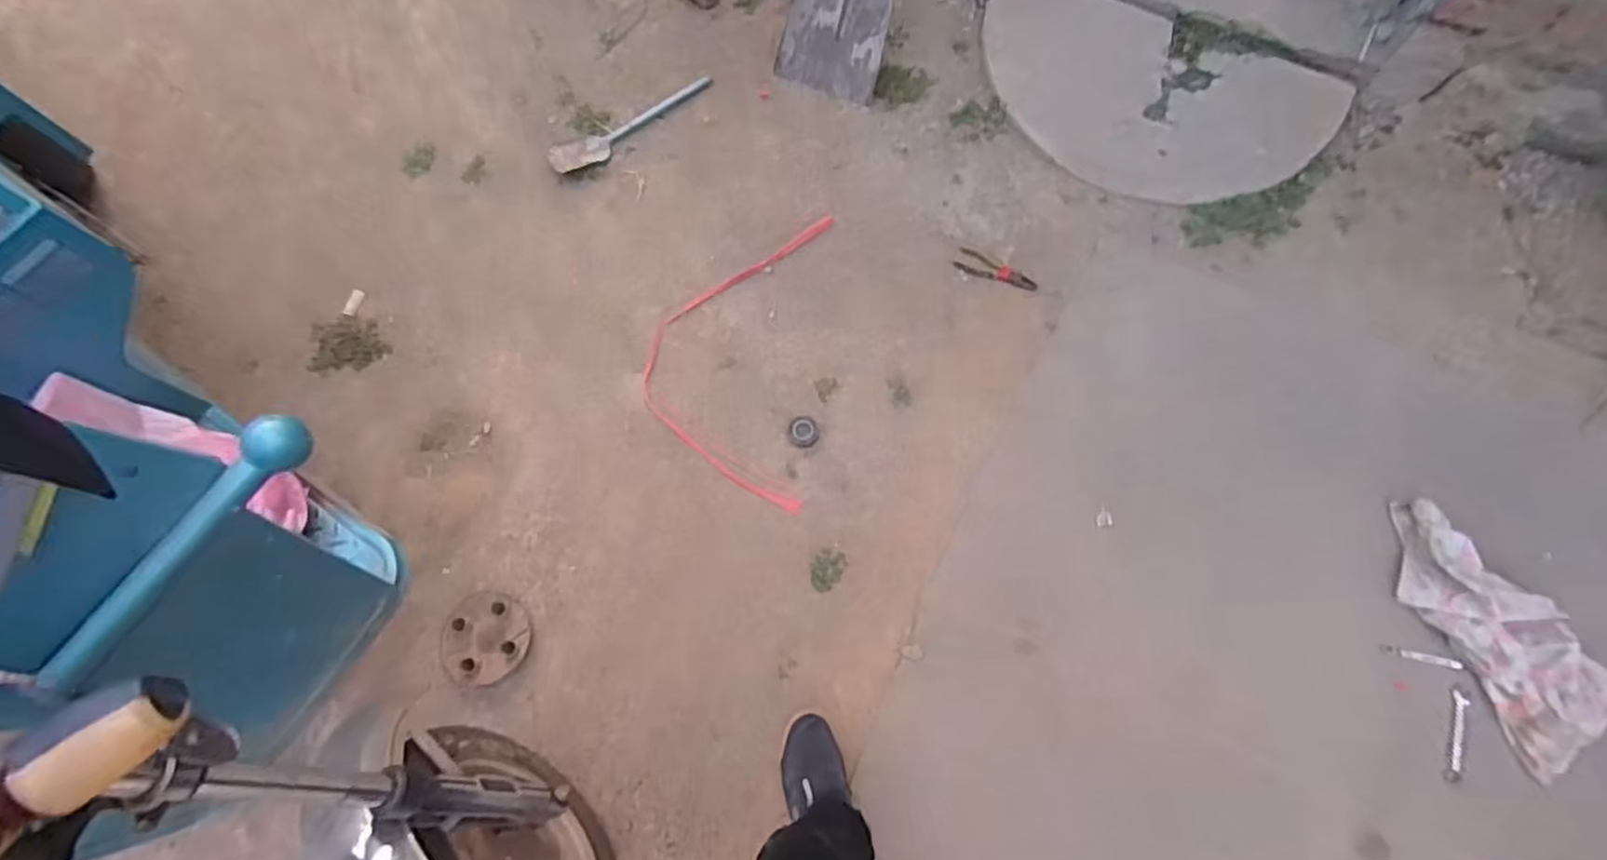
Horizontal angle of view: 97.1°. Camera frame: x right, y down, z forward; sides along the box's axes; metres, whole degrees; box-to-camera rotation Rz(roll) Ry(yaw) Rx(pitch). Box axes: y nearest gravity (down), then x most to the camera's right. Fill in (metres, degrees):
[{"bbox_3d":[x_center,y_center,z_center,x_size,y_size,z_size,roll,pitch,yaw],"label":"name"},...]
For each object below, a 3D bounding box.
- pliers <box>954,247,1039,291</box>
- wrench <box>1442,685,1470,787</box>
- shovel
[{"bbox_3d":[0.395,-0.330,1.454,0.173,0.012,0.052,15,76,-2],"label":"pliers"},{"bbox_3d":[1.063,0.495,1.155,0.025,0.006,0.153,12,82,13],"label":"wrench"},{"bbox_3d":[-0.369,-0.669,1.555,0.395,0.028,0.070,-32,74,-9],"label":"shovel"}]

